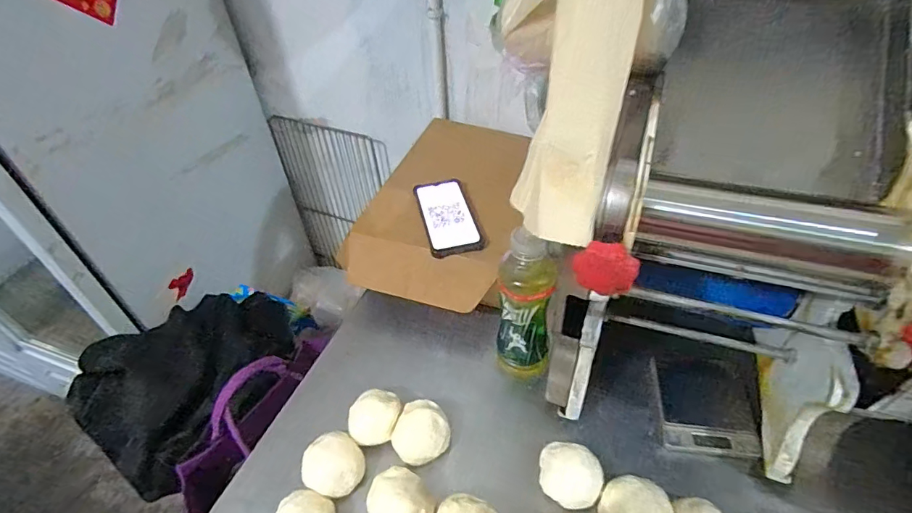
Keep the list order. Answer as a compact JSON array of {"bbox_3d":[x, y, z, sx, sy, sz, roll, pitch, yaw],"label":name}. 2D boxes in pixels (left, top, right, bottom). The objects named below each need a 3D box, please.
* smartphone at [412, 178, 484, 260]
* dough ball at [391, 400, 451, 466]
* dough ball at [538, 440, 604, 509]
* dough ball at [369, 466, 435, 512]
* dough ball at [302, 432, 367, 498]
[{"bbox_3d":[-0.014,-0.069,0.745,0.077,0.011,0.166,-11,43,-7],"label":"smartphone"},{"bbox_3d":[-0.042,0.208,0.571,0.065,0.049,0.065,-2,43,2],"label":"dough ball"},{"bbox_3d":[0.125,0.242,0.526,0.065,0.030,0.063,-2,43,2],"label":"dough ball"},{"bbox_3d":[-0.059,0.267,0.513,0.064,0.041,0.070,-2,43,2],"label":"dough ball"},{"bbox_3d":[-0.139,0.243,0.552,0.064,0.044,0.069,-2,43,2],"label":"dough ball"}]

